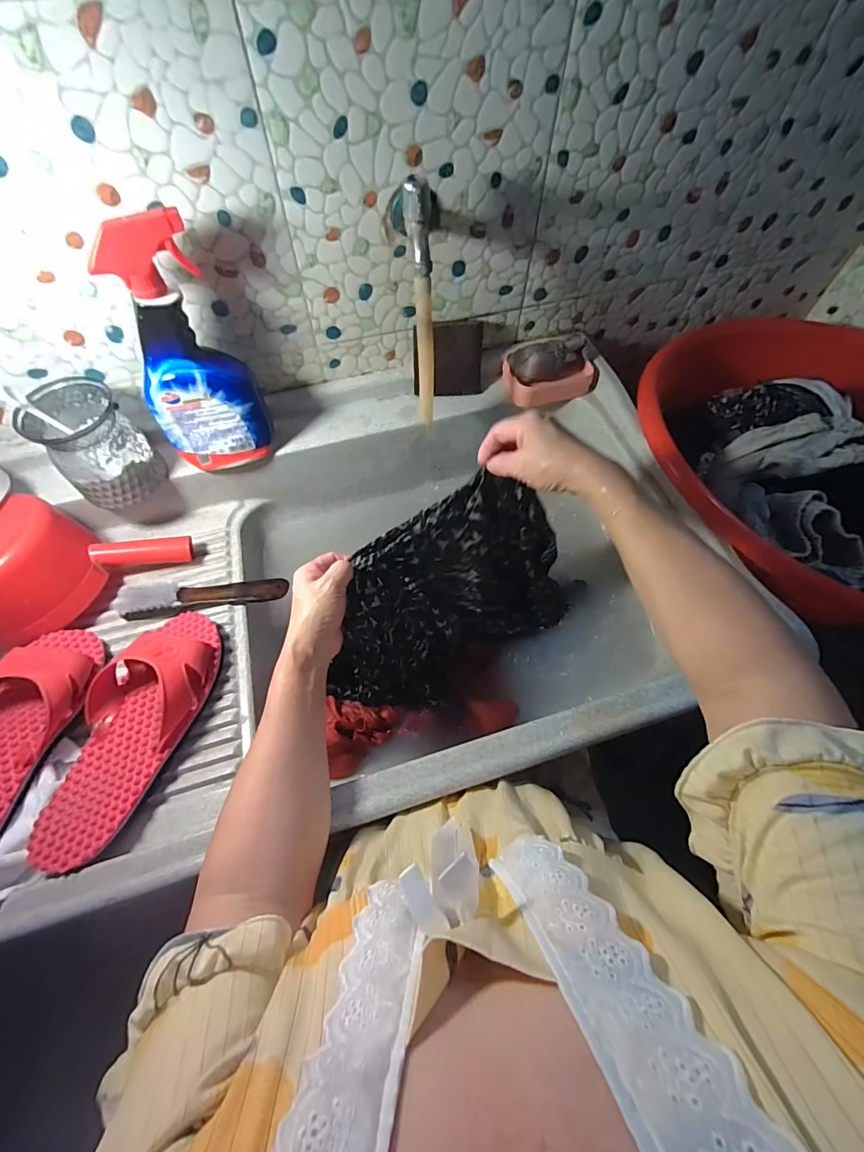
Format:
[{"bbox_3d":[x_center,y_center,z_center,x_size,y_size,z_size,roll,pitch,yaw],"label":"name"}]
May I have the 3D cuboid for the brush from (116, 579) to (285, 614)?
[{"bbox_3d":[-0.299,0.022,0.568,0.211,0.033,0.052,-1,61,0],"label":"brush"}]

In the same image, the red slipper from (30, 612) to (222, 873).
[{"bbox_3d":[-0.309,0.148,0.459,0.102,0.054,0.251,11,62,6],"label":"red slipper"}]

